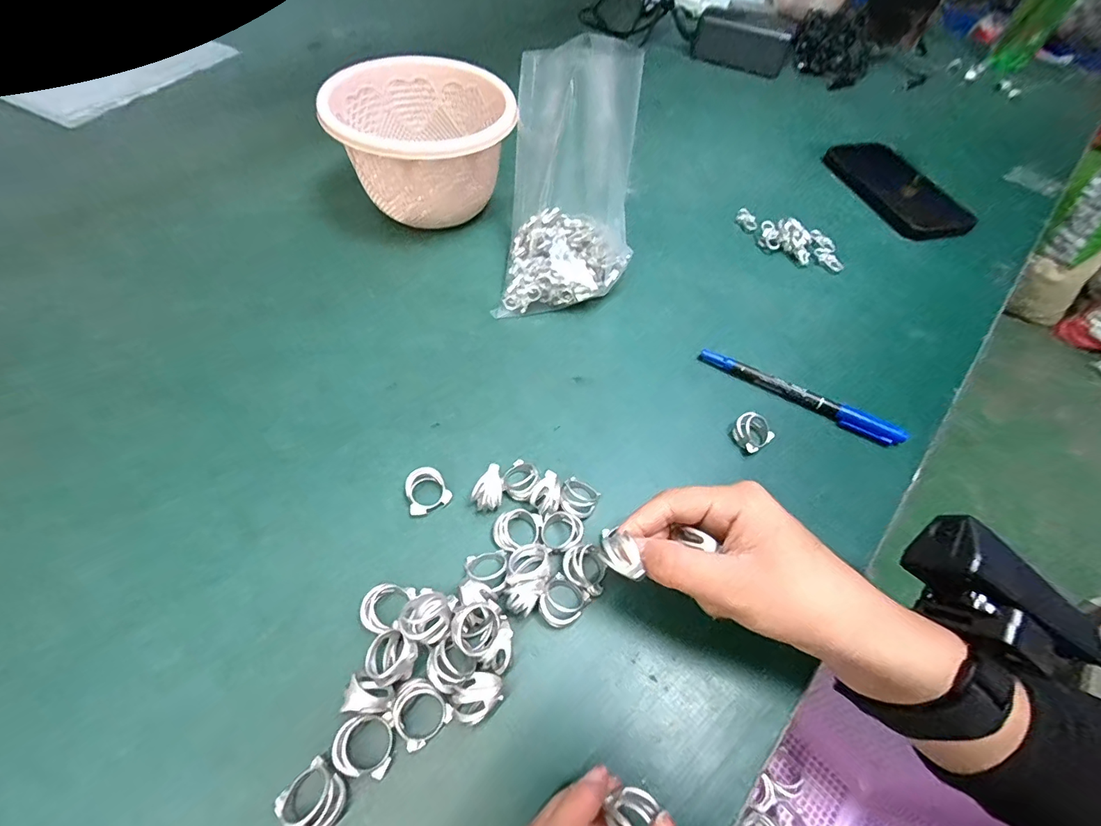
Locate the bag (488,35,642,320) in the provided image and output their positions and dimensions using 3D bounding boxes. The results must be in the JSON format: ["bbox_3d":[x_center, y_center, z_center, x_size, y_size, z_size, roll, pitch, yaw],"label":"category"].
[{"bbox_3d":[0.017,-0.169,0.336,0.098,0.142,0.134,4,57,-4],"label":"bag"}]

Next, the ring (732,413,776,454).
[{"bbox_3d":[0.134,0.012,0.306,0.023,0.014,0.023,3,57,-5],"label":"ring"}]

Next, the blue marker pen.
[{"bbox_3d":[0.175,-0.011,0.327,0.141,0.015,0.009,28,58,11],"label":"blue marker pen"}]

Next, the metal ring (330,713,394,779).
[{"bbox_3d":[-0.081,0.146,0.201,0.024,0.005,0.027,-33,87,-23],"label":"metal ring"}]

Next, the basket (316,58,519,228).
[{"bbox_3d":[-0.107,-0.225,0.396,0.137,0.090,0.130,-11,59,-14],"label":"basket"}]

